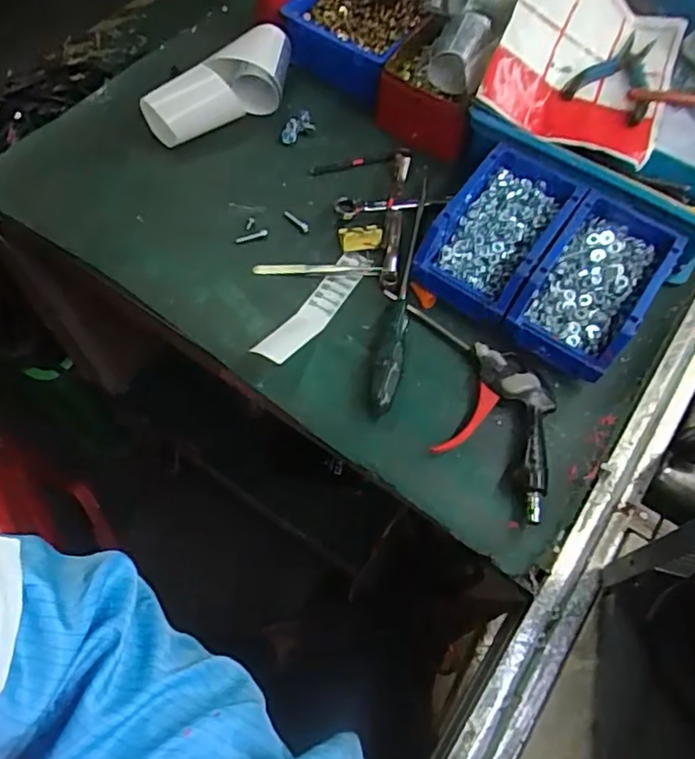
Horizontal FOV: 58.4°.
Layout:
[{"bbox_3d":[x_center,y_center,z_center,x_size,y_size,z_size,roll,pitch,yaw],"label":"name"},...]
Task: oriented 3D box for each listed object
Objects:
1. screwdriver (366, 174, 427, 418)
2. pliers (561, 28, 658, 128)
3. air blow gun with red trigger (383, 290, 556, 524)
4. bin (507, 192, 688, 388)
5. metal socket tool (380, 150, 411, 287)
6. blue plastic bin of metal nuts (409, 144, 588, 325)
[{"bbox_3d":[0.058,-0.094,0.609,0.024,0.035,0.289,12,64,5],"label":"screwdriver"},{"bbox_3d":[0.297,-0.342,0.686,0.087,0.018,0.135,24,66,10],"label":"pliers"},{"bbox_3d":[0.121,0.012,0.560,0.113,0.025,0.238,-13,65,-7],"label":"air blow gun with red trigger"},{"bbox_3d":[0.232,-0.088,0.592,0.104,0.065,0.169,32,67,14],"label":"bin"},{"bbox_3d":[0.050,-0.172,0.656,0.019,0.011,0.178,7,64,2],"label":"metal socket tool"},{"bbox_3d":[0.147,-0.143,0.615,0.105,0.065,0.170,33,68,14],"label":"blue plastic bin of metal nuts"}]

